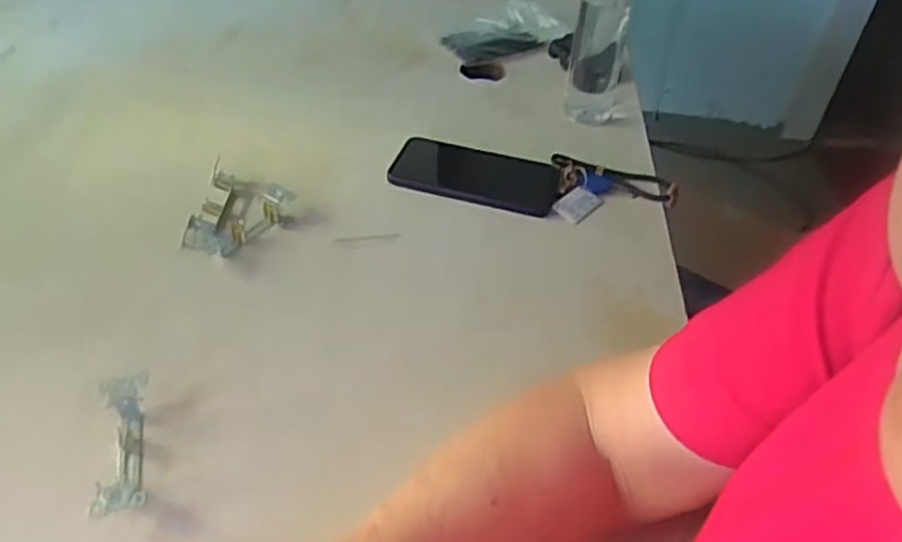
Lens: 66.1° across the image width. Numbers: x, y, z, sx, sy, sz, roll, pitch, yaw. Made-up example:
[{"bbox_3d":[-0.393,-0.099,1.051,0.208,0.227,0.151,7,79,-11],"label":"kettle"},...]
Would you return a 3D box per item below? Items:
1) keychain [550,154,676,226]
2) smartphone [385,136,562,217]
[{"bbox_3d":[0.166,-0.083,0.699,0.121,0.018,0.090,5,43,1],"label":"keychain"},{"bbox_3d":[0.026,-0.104,0.705,0.165,0.009,0.085,13,44,10],"label":"smartphone"}]

